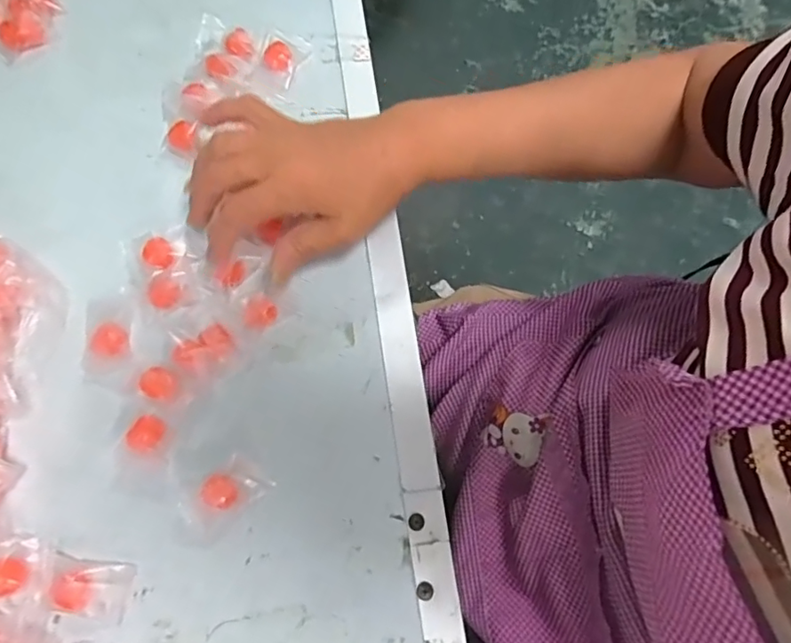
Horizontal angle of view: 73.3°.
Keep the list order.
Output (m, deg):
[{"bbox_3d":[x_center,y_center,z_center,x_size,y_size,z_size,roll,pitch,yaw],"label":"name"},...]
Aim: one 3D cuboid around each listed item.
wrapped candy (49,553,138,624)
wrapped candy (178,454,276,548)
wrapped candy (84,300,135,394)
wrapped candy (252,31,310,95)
[{"bbox_3d":[-0.176,0.155,0.306,0.041,0.014,0.032,6,74,0],"label":"wrapped candy"},{"bbox_3d":[-0.107,0.108,0.323,0.056,0.010,0.031,-43,79,-13],"label":"wrapped candy"},{"bbox_3d":[-0.189,0.015,0.347,0.031,0.012,0.063,-9,74,-5],"label":"wrapped candy"},{"bbox_3d":[-0.090,-0.200,0.408,0.033,0.013,0.043,20,74,4],"label":"wrapped candy"}]

